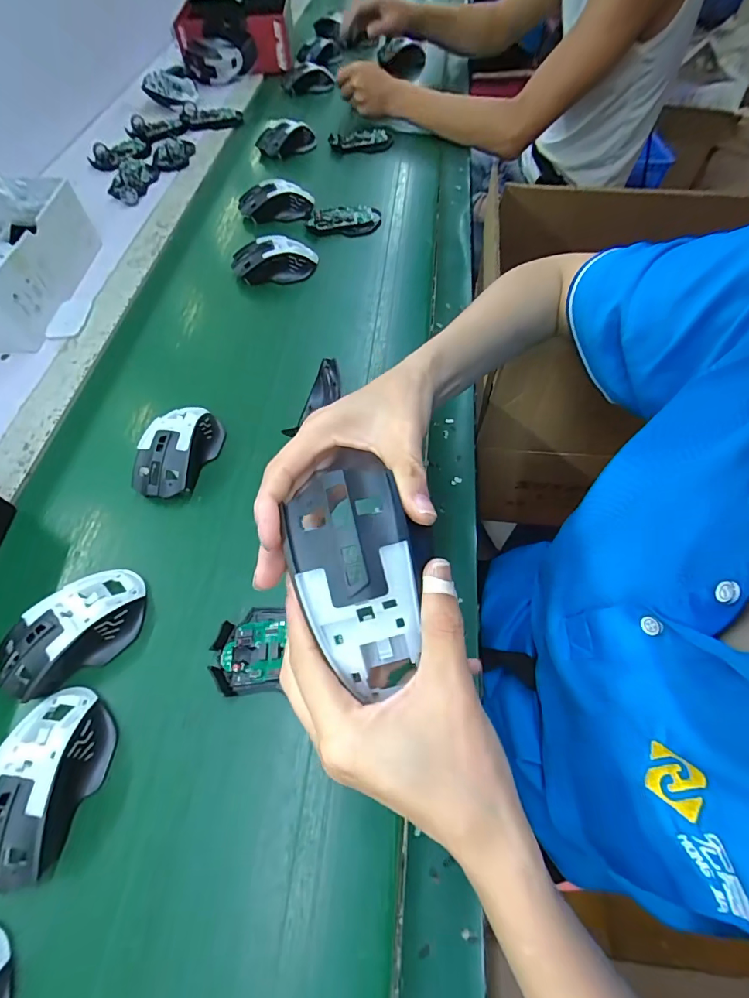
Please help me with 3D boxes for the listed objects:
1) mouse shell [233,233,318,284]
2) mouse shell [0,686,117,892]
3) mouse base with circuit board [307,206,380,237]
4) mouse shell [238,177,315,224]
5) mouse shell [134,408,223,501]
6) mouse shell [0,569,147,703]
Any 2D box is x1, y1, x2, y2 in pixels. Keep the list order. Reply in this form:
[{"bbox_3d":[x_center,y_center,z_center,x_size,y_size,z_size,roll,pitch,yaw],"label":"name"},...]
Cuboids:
[{"bbox_3d":[-0.138,-0.330,0.606,0.115,0.041,0.066,-3,61,-5],"label":"mouse shell"},{"bbox_3d":[-0.228,0.191,0.301,0.069,0.036,0.118,3,60,3],"label":"mouse shell"},{"bbox_3d":[-0.045,-0.421,0.668,0.106,0.017,0.063,0,60,1],"label":"mouse base with circuit board"},{"bbox_3d":[-0.153,-0.459,0.687,0.115,0.047,0.064,-3,61,-4],"label":"mouse shell"},{"bbox_3d":[-0.199,-0.050,0.441,0.066,0.037,0.110,13,61,9],"label":"mouse shell"},{"bbox_3d":[-0.239,0.104,0.350,0.064,0.034,0.112,40,68,21],"label":"mouse shell"}]

